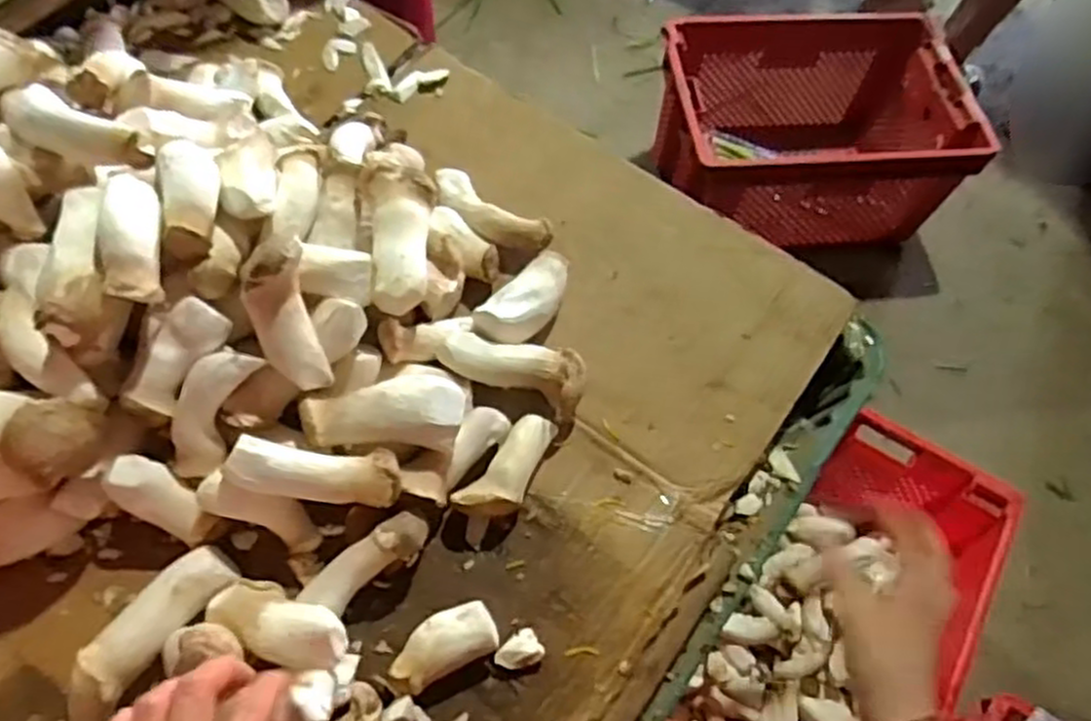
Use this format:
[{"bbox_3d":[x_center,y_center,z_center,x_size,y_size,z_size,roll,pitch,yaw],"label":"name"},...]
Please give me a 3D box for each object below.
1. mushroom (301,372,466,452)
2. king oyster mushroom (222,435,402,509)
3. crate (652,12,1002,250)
[{"bbox_3d":[-0.112,0.036,0.537,0.108,0.035,0.044,-2,62,-5],"label":"mushroom"},{"bbox_3d":[-0.151,0.072,0.504,0.109,0.025,0.033,5,62,-1],"label":"king oyster mushroom"},{"bbox_3d":[0.539,-0.498,1.668,0.573,0.316,0.476,-3,62,-6],"label":"crate"}]

